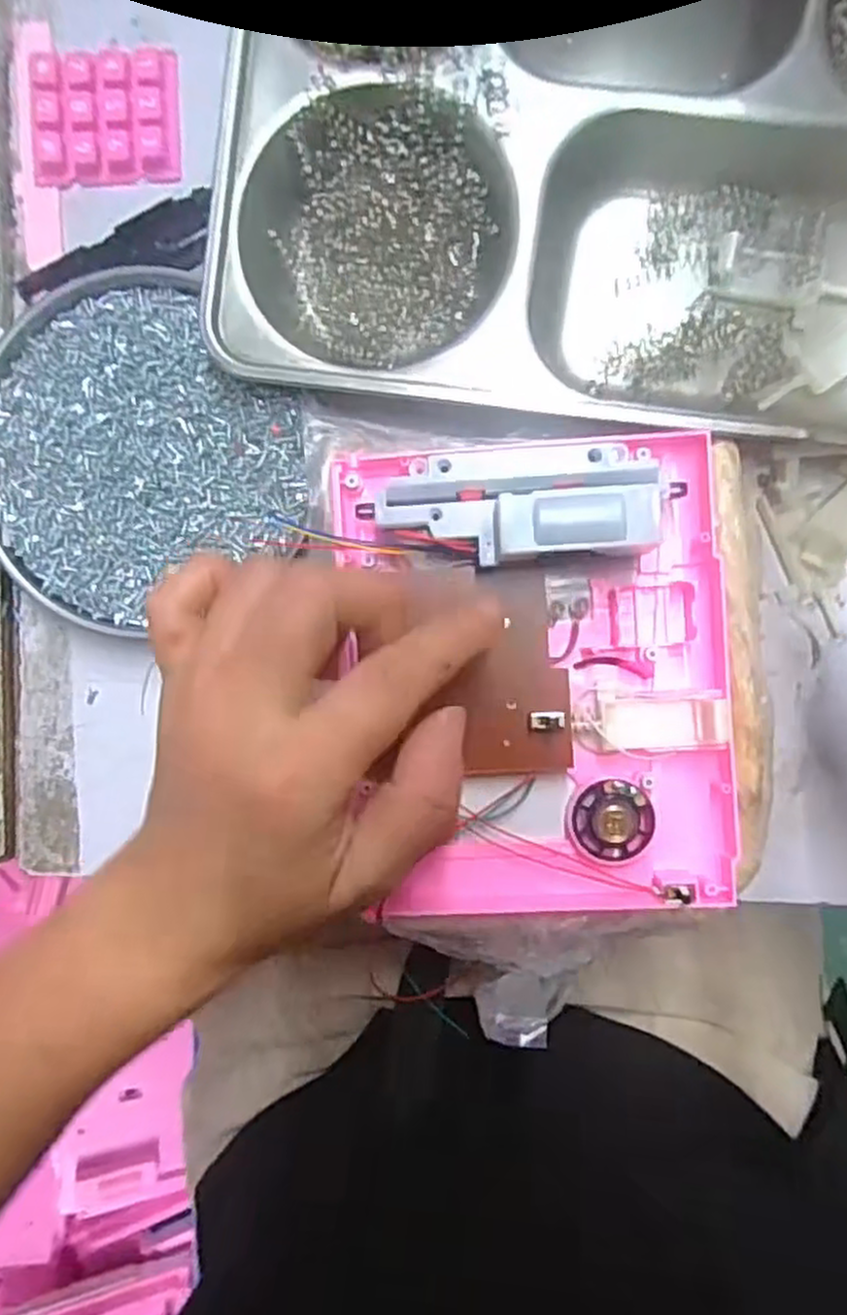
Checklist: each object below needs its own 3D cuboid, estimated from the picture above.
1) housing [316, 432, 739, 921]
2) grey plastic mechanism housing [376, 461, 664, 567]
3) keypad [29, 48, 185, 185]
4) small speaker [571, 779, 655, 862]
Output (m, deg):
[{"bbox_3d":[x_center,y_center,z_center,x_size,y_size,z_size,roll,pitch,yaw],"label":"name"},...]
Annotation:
[{"bbox_3d":[0.042,0.009,0.260,0.136,0.038,0.169,-5,94,5],"label":"housing"},{"bbox_3d":[0.032,-0.047,0.254,0.091,0.036,0.030,-3,94,5],"label":"grey plastic mechanism housing"},{"bbox_3d":[-0.125,-0.214,0.301,0.058,0.012,0.045,1,94,5],"label":"keypad"},{"bbox_3d":[0.067,0.058,0.267,0.028,0.008,0.028,-1,94,5],"label":"small speaker"}]

